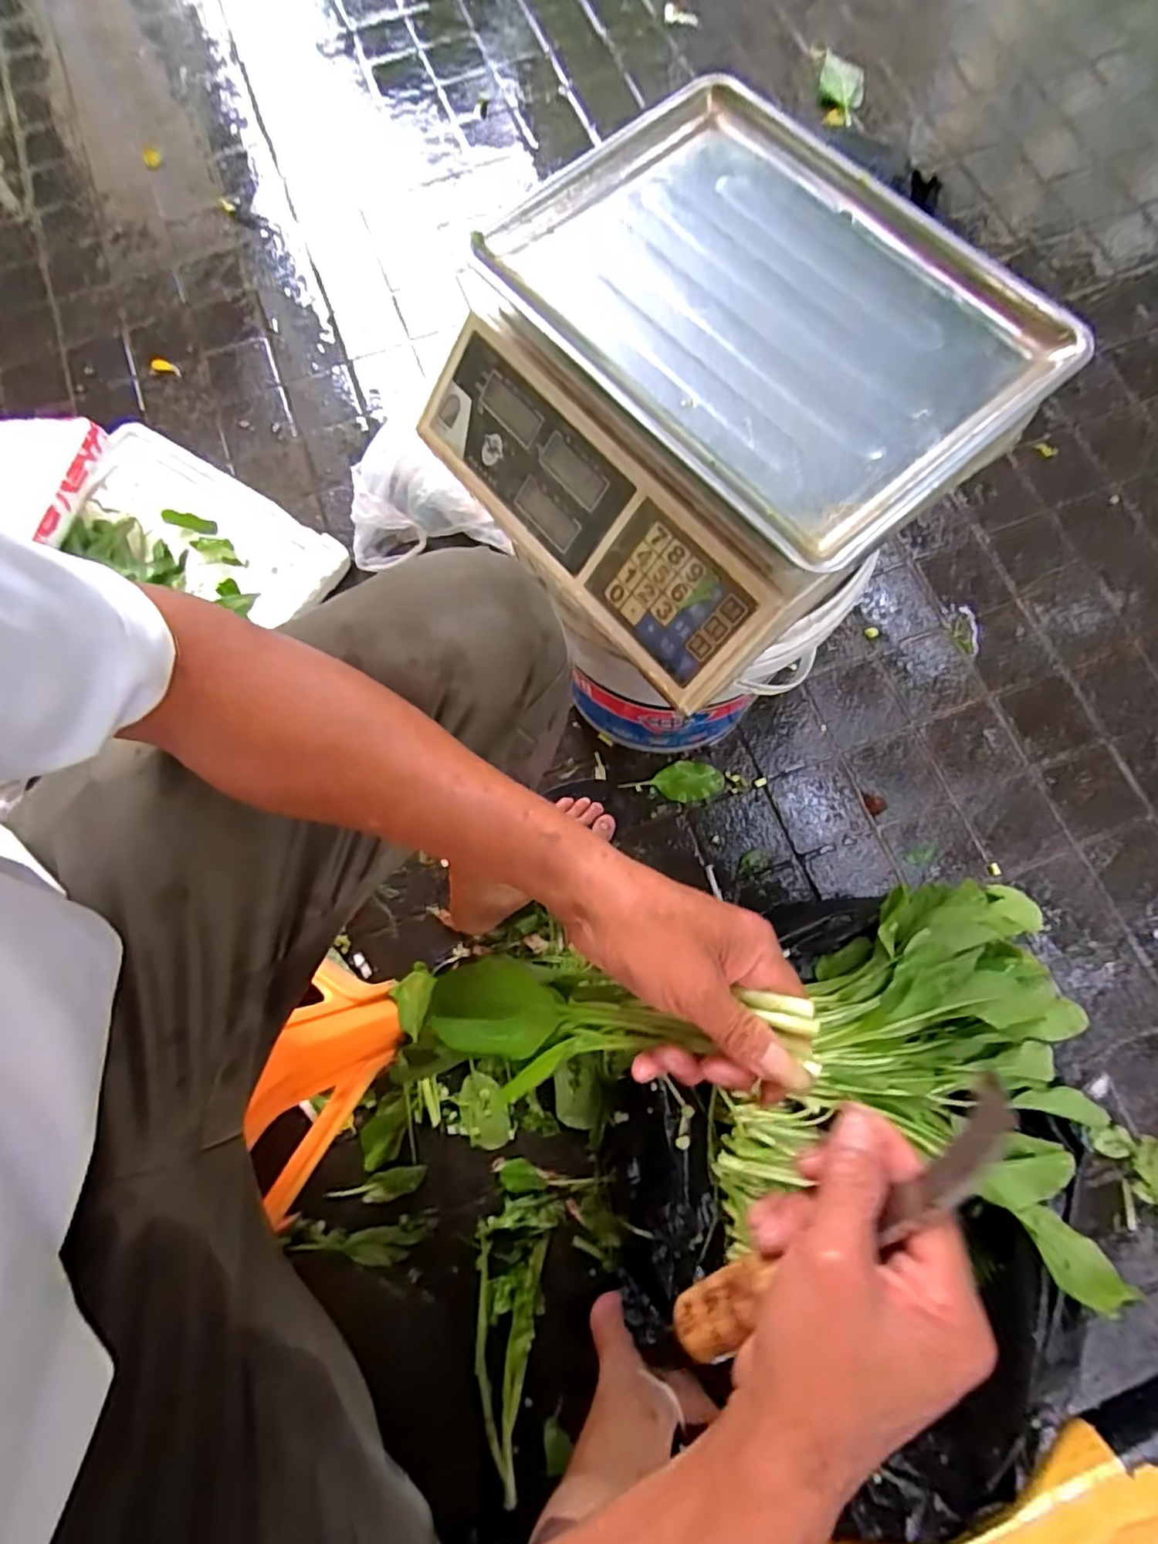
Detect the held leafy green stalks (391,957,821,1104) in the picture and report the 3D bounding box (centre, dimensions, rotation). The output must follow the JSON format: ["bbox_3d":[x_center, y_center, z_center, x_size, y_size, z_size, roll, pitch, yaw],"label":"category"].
[{"bbox_3d":[0.001,0.133,0.322,0.229,0.024,0.063,-8,75,22],"label":"held leafy green stalks"}]

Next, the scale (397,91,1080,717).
[{"bbox_3d":[0.091,-0.262,0.425,0.309,0.107,0.326,-41,79,-9],"label":"scale"}]

